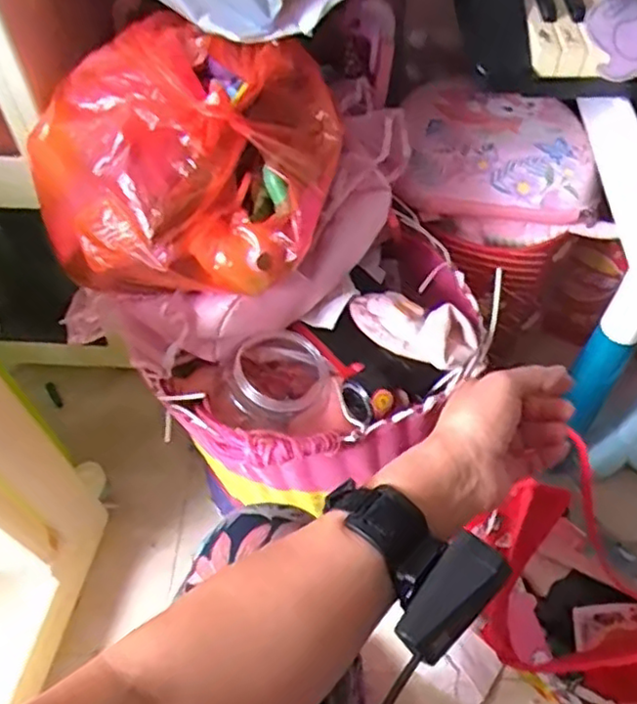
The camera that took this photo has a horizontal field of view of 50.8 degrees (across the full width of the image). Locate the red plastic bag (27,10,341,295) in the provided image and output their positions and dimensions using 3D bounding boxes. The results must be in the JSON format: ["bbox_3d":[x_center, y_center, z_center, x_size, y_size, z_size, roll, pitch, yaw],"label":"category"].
[{"bbox_3d":[-0.125,-0.175,0.600,0.280,0.147,0.226,13,57,10],"label":"red plastic bag"}]

